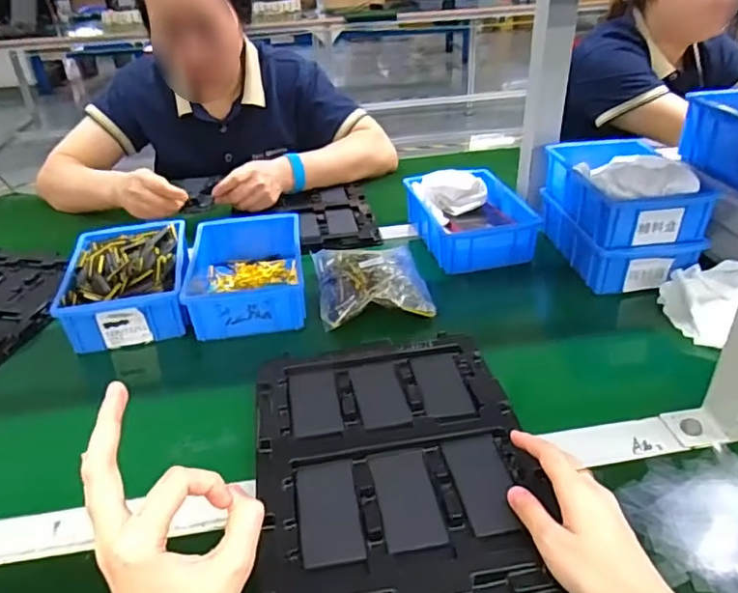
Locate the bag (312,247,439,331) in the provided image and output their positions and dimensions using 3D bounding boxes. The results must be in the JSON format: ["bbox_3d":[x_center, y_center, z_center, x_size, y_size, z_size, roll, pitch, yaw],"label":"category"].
[{"bbox_3d":[0.002,-0.025,0.723,0.131,0.043,0.156,-5,33,-4],"label":"bag"}]

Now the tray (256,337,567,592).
[{"bbox_3d":[0.018,0.130,0.480,0.213,0.020,0.279,-6,33,-6],"label":"tray"}]

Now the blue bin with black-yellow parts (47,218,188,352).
[{"bbox_3d":[-0.302,-0.026,0.739,0.140,0.060,0.228,-11,33,-12],"label":"blue bin with black-yellow parts"}]

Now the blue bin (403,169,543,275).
[{"bbox_3d":[0.146,-0.115,0.842,0.145,0.066,0.202,-10,33,-11],"label":"blue bin"}]

